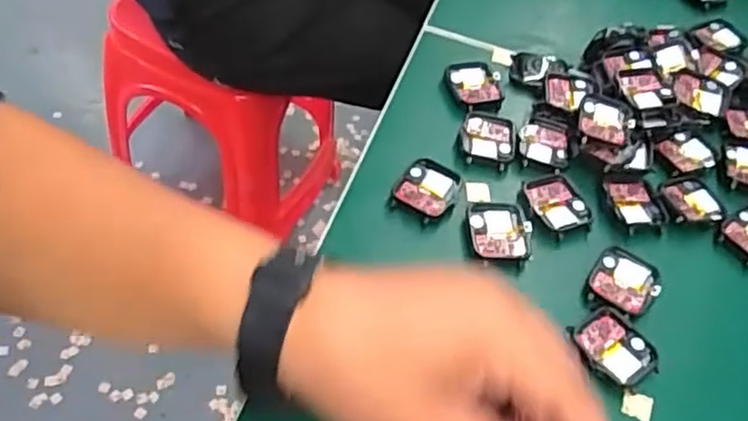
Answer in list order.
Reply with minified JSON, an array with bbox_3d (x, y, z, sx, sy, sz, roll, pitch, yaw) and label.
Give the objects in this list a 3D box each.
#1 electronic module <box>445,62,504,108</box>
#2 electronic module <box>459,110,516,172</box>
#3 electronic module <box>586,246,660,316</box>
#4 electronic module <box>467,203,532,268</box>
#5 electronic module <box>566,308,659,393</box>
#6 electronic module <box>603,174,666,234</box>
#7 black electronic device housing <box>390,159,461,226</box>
[{"bbox_3d":[0.075,-0.093,0.511,0.040,0.009,0.048,-10,53,-12],"label":"electronic module"},{"bbox_3d":[0.080,-0.050,0.478,0.037,0.005,0.046,11,52,4],"label":"electronic module"},{"bbox_3d":[0.151,0.043,0.416,0.038,0.008,0.044,32,56,20],"label":"electronic module"},{"bbox_3d":[0.078,0.014,0.428,0.038,0.009,0.045,0,52,-4],"label":"electronic module"},{"bbox_3d":[0.136,0.078,0.389,0.040,0.007,0.047,-35,62,-27],"label":"electronic module"},{"bbox_3d":[0.172,-0.006,0.453,0.037,0.007,0.044,-2,52,-6],"label":"electronic module"},{"bbox_3d":[0.034,-0.012,0.443,0.037,0.009,0.042,29,55,18],"label":"black electronic device housing"}]

